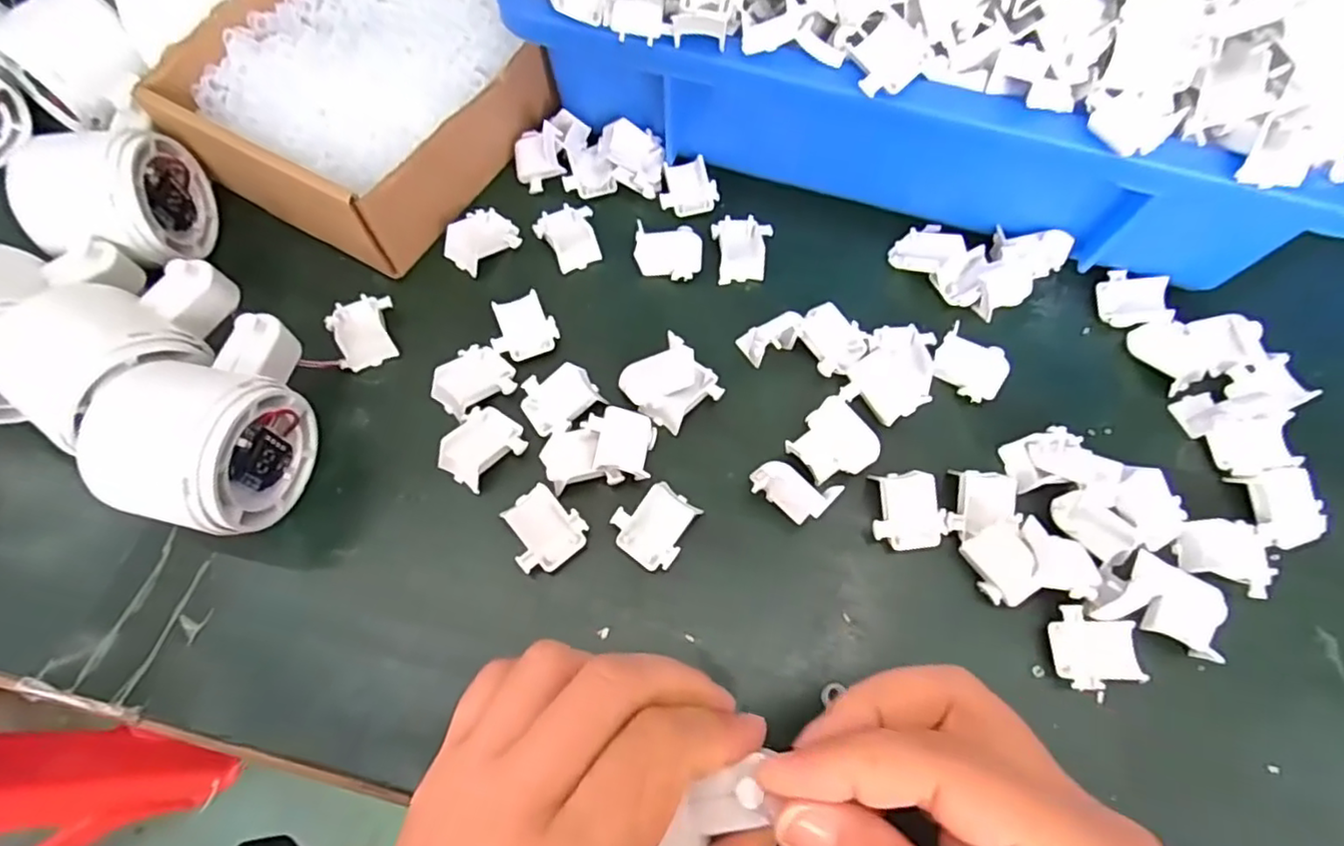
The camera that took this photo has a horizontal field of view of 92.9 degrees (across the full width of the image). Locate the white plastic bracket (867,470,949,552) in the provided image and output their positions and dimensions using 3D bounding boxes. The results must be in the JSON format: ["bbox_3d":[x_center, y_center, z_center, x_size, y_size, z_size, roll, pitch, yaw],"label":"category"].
[{"bbox_3d":[0.096,0.036,0.262,0.028,0.011,0.031,-4,67,-3],"label":"white plastic bracket"}]

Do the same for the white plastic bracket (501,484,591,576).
[{"bbox_3d":[-0.052,0.042,0.256,0.029,0.010,0.033,-37,73,-15],"label":"white plastic bracket"}]

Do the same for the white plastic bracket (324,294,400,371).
[{"bbox_3d":[-0.141,-0.042,0.292,0.027,0.009,0.033,-17,69,-8],"label":"white plastic bracket"}]

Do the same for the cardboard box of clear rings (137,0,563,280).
[{"bbox_3d":[-0.146,-0.174,0.322,0.136,0.043,0.168,30,70,11],"label":"cardboard box of clear rings"}]

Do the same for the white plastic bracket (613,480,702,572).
[{"bbox_3d":[-0.007,0.041,0.258,0.029,0.010,0.031,35,71,13],"label":"white plastic bracket"}]

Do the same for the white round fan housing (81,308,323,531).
[{"bbox_3d":[-0.175,-0.002,0.244,0.053,0.063,0.082,12,67,4],"label":"white round fan housing"}]

